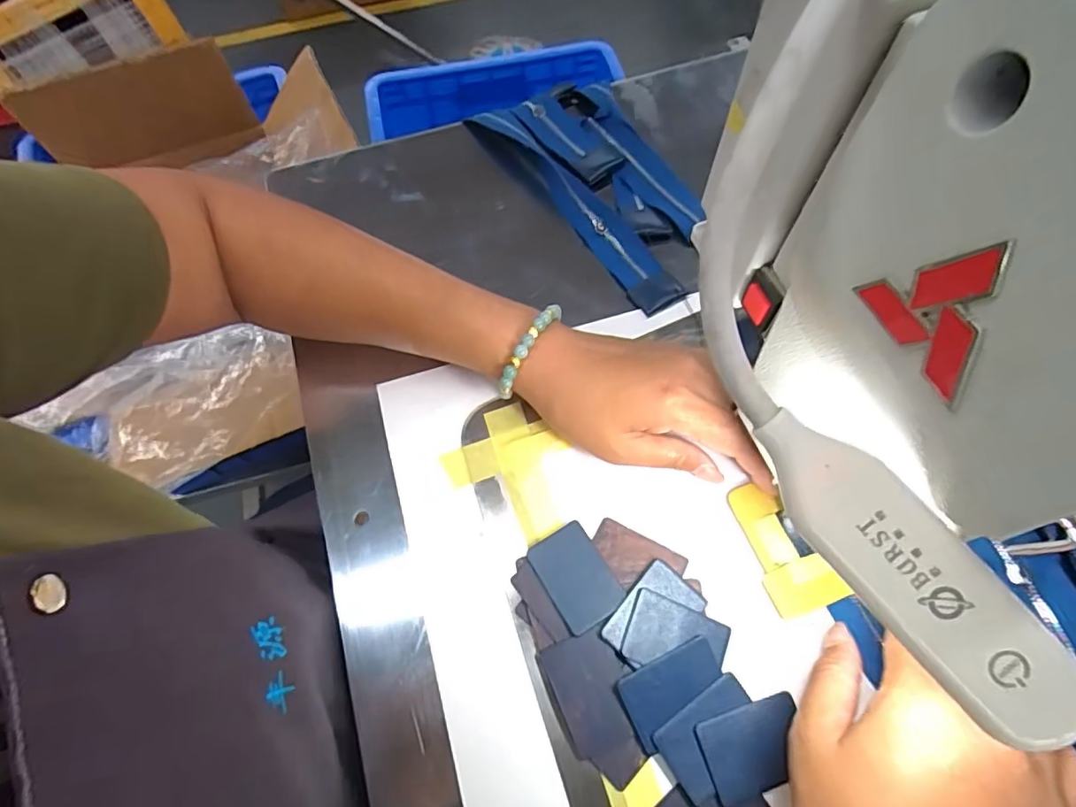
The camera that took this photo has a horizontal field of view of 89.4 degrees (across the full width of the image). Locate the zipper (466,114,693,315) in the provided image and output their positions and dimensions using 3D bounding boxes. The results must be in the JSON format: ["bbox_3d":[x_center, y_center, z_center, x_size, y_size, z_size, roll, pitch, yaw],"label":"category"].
[{"bbox_3d":[0.024,-0.156,0.412,0.033,0.012,0.235,-32,68,-12],"label":"zipper"}]

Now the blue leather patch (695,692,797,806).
[{"bbox_3d":[0.103,0.164,0.257,0.049,0.004,0.035,-16,65,-5],"label":"blue leather patch"}]

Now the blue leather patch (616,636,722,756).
[{"bbox_3d":[0.068,0.142,0.268,0.051,0.005,0.032,-24,66,-8],"label":"blue leather patch"}]

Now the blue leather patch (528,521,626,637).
[{"bbox_3d":[0.021,0.093,0.294,0.036,0.004,0.051,-28,63,-14],"label":"blue leather patch"}]

